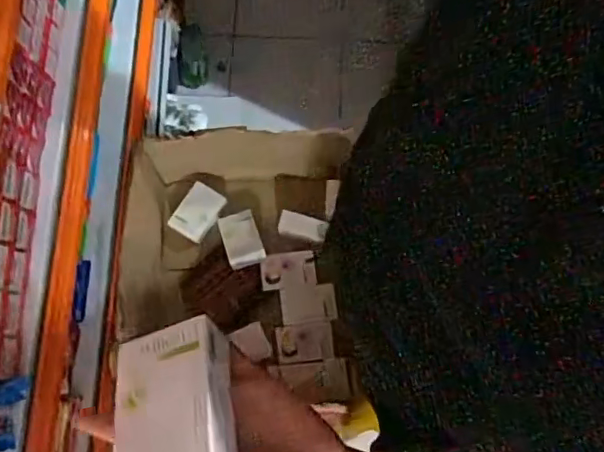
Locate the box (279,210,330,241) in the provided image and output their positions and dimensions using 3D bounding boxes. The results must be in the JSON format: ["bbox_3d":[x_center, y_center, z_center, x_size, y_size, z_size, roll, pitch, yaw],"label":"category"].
[{"bbox_3d":[0.002,0.000,0.957,0.081,0.033,0.036,11,77,2],"label":"box"}]

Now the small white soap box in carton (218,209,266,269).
[{"bbox_3d":[-0.104,0.022,0.961,0.062,0.029,0.096,-18,78,-5],"label":"small white soap box in carton"}]

